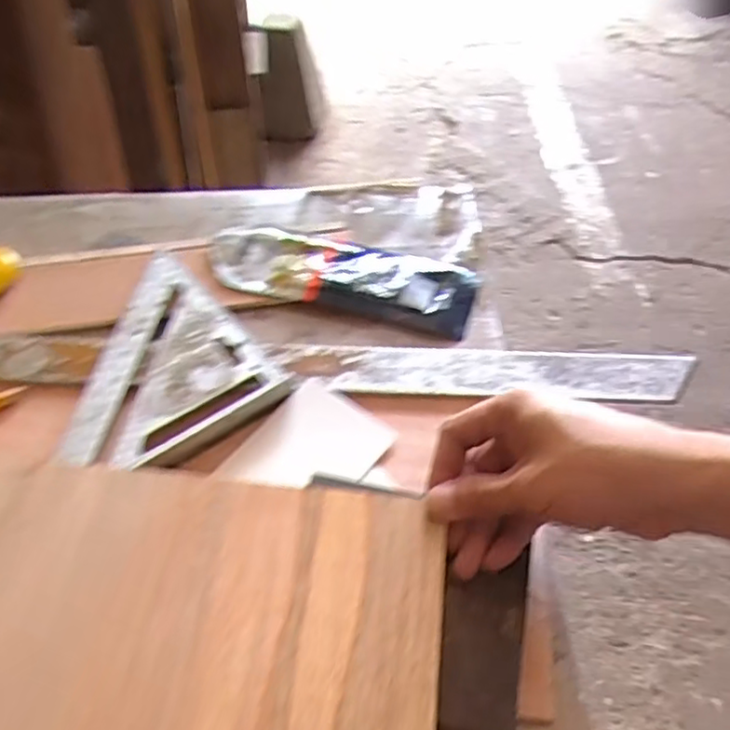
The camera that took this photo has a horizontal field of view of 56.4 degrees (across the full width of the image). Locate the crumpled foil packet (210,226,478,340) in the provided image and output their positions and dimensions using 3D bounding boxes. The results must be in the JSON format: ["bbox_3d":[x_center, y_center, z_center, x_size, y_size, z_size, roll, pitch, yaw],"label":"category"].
[{"bbox_3d":[-0.018,-0.073,0.515,0.201,0.011,0.074,13,52,10],"label":"crumpled foil packet"}]

